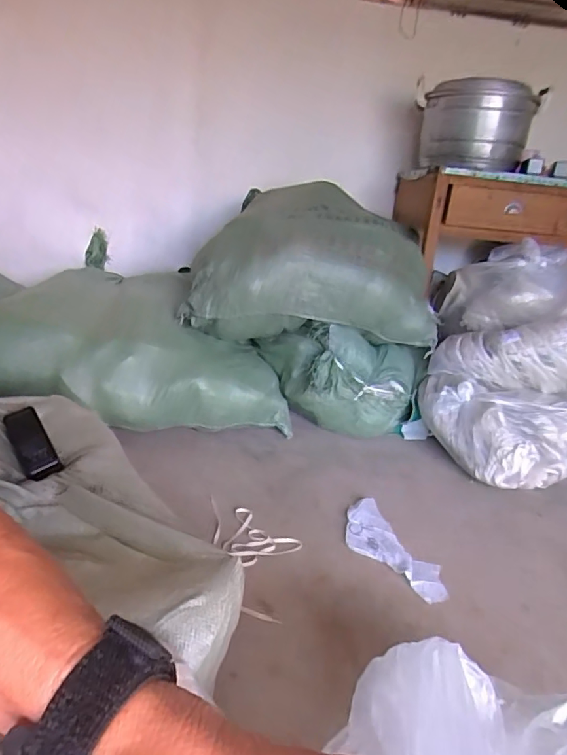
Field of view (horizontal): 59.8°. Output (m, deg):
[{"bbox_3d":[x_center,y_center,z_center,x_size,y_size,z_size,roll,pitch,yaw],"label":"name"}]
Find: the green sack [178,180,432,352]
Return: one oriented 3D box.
[{"bbox_3d":[0.091,-0.370,1.593,0.761,0.397,0.447,4,20,-4],"label":"green sack"}]

